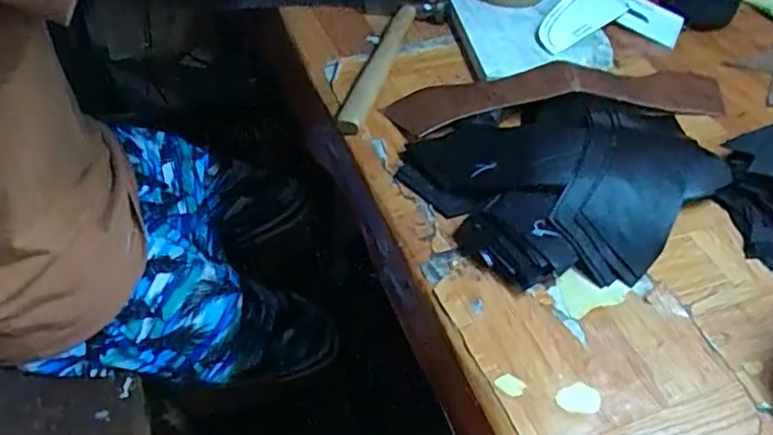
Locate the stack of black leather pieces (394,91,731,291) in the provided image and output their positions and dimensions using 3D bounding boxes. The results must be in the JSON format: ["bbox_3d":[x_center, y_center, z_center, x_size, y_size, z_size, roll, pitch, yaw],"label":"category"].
[{"bbox_3d":[0.158,-0.033,0.535,0.247,0.030,0.182,-12,47,-17],"label":"stack of black leather pieces"}]

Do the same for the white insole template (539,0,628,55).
[{"bbox_3d":[0.209,-0.220,0.715,0.138,0.007,0.056,-37,66,-28],"label":"white insole template"}]

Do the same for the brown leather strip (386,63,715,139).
[{"bbox_3d":[0.171,-0.122,0.620,0.332,0.027,0.074,-5,45,-10],"label":"brown leather strip"}]

